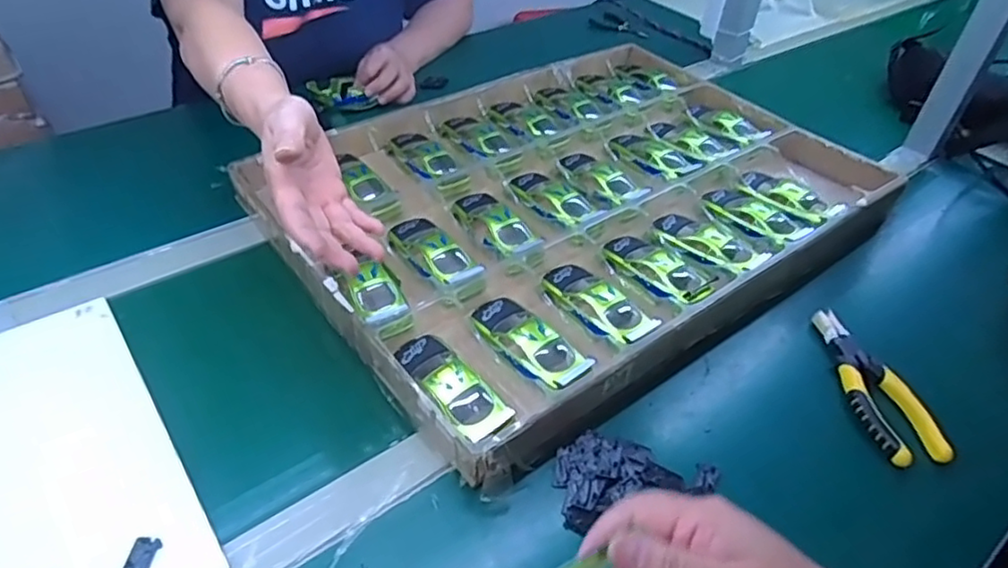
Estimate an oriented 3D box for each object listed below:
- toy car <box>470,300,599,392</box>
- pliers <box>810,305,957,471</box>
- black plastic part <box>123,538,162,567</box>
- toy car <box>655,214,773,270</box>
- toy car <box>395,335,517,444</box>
[{"bbox_3d":[0.022,0.051,0.583,0.055,0.024,0.118,-25,52,-29],"label":"toy car"},{"bbox_3d":[0.336,0.088,0.598,0.055,0.018,0.168,-3,44,-10],"label":"pliers"},{"bbox_3d":[-0.248,0.189,0.440,0.018,0.004,0.033,8,44,1],"label":"black plastic part"},{"bbox_3d":[0.219,-0.045,0.702,0.063,0.030,0.122,-28,52,-31],"label":"toy car"},{"bbox_3d":[-0.042,0.088,0.540,0.053,0.033,0.129,-24,51,-28],"label":"toy car"}]

